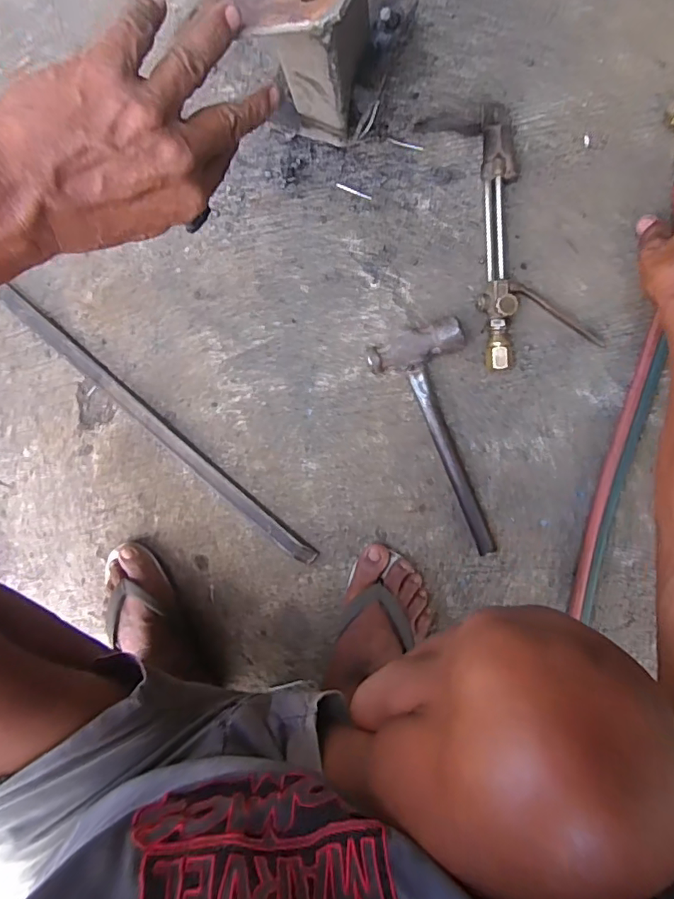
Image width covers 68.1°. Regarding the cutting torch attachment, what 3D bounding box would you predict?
[{"bbox_3d":[0.194,-0.225,0.521,0.122,0.044,0.264,-13,94,8],"label":"cutting torch attachment"}]

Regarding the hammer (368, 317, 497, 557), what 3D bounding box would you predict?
[{"bbox_3d":[0.123,-0.003,0.561,0.099,0.039,0.261,-18,94,9],"label":"hammer"}]

